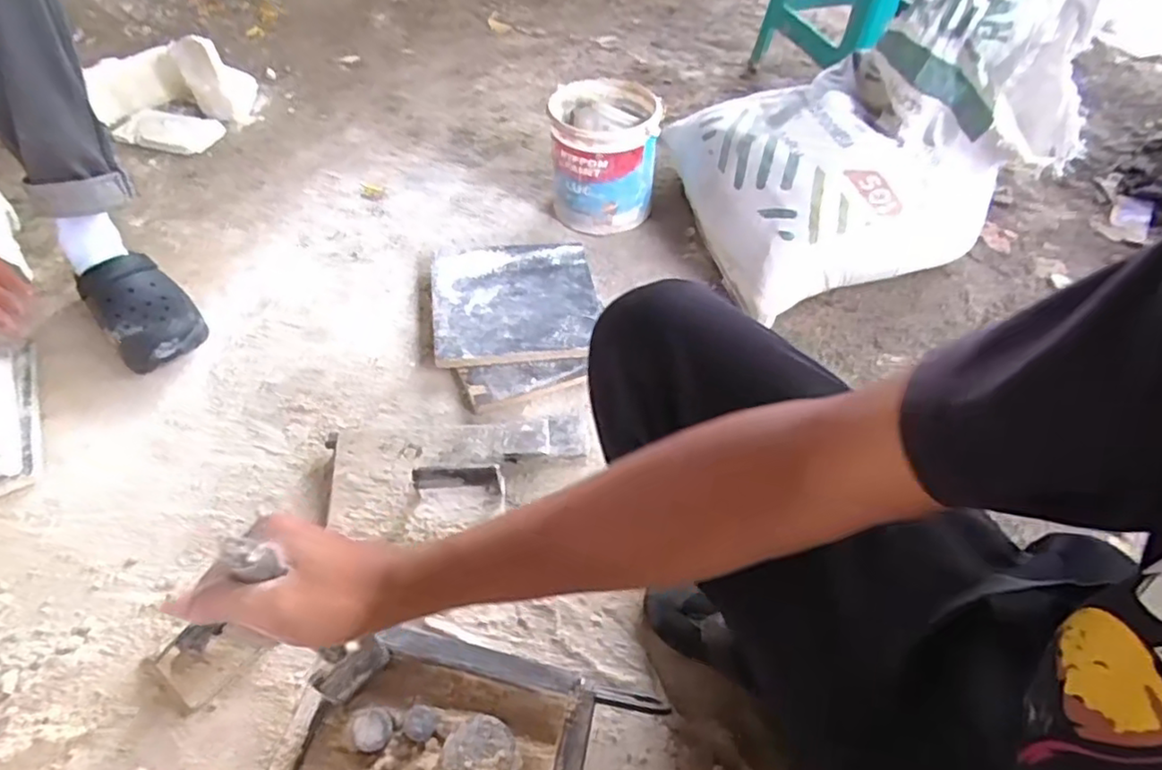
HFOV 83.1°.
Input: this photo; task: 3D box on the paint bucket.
[{"bbox_3d":[0.037,-0.385,1.132,0.172,0.202,0.175,1,52,-2],"label":"paint bucket"}]

